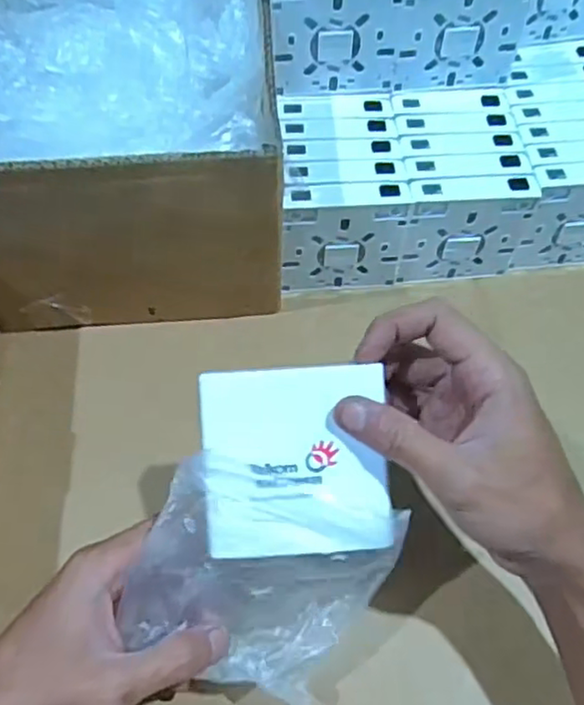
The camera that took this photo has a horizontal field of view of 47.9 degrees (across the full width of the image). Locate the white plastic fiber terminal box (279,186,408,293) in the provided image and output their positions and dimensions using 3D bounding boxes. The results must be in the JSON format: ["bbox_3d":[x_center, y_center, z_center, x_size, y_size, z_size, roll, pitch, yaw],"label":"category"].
[{"bbox_3d":[0.034,-0.078,0.458,0.082,0.084,0.017,-7,57,-3],"label":"white plastic fiber terminal box"}]

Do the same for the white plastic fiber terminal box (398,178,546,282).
[{"bbox_3d":[0.120,-0.083,0.462,0.085,0.082,0.015,-4,56,-1],"label":"white plastic fiber terminal box"}]

